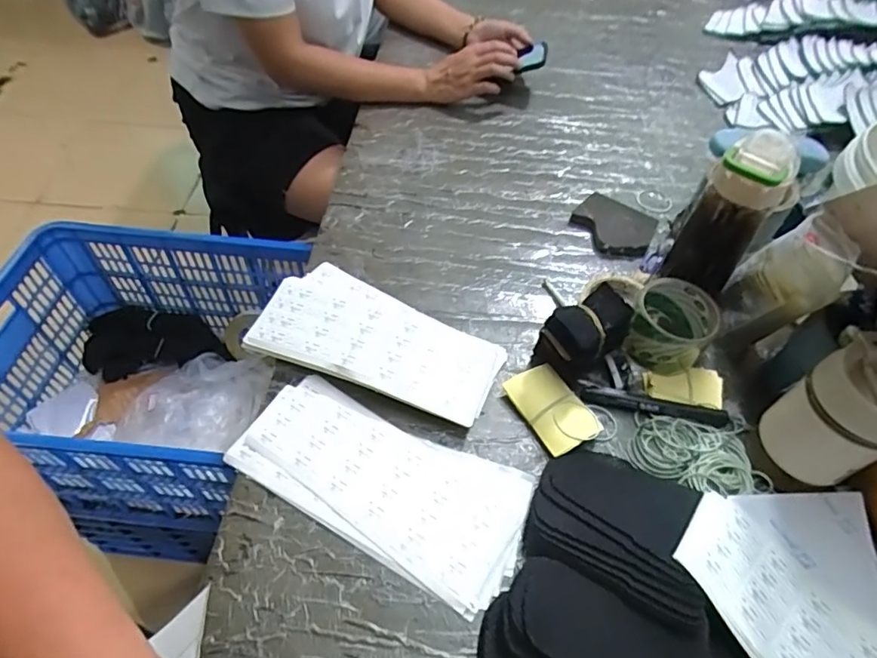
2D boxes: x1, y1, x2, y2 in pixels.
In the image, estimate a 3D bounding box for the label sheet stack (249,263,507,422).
[{"bbox_3d":[-0.064,0.009,0.592,0.262,0.038,0.139,20,54,14],"label":"label sheet stack"}]

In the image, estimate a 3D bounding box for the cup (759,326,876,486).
[{"bbox_3d":[0.346,0.081,0.471,0.077,0.146,0.079,2,53,-2],"label":"cup"}]

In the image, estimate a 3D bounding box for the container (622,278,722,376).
[{"bbox_3d":[0.249,0.001,0.585,0.083,0.070,0.088,1,52,-1],"label":"container"}]

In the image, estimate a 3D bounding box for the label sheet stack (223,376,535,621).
[{"bbox_3d":[-0.055,0.141,0.507,0.276,0.013,0.129,21,55,15],"label":"label sheet stack"}]

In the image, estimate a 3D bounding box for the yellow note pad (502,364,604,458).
[{"bbox_3d":[0.117,0.081,0.554,0.060,0.014,0.092,-27,59,-17],"label":"yellow note pad"}]

